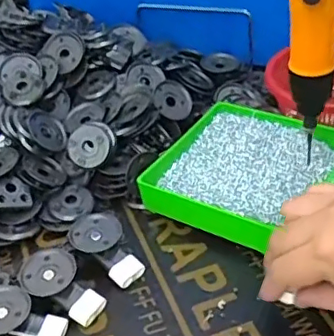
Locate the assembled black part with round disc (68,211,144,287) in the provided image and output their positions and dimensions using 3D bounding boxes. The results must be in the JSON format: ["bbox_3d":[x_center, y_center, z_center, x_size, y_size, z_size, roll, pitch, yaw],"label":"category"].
[{"bbox_3d":[-0.048,0.065,0.481,0.067,0.022,0.041,20,45,30],"label":"assembled black part with round disc"}]

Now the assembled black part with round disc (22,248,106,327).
[{"bbox_3d":[-0.081,0.091,0.451,0.067,0.024,0.042,20,46,21],"label":"assembled black part with round disc"}]

